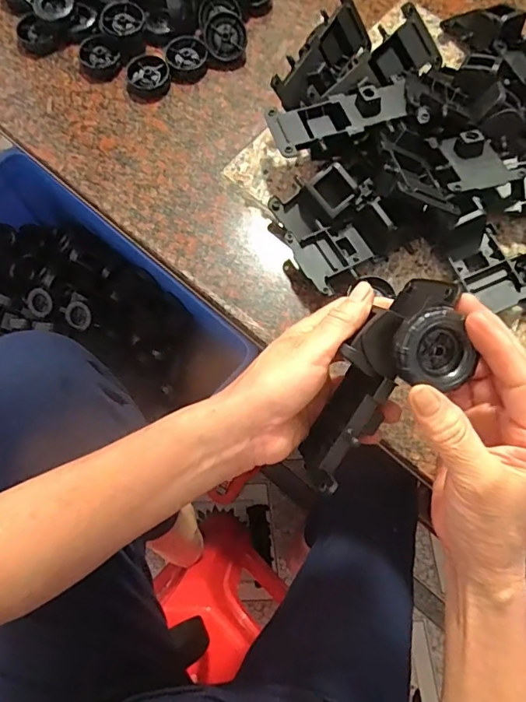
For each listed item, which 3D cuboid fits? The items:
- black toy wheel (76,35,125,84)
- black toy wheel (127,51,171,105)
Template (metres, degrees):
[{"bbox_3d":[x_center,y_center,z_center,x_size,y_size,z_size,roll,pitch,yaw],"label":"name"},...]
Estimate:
[{"bbox_3d":[-0.186,-0.336,0.565,0.051,0.021,0.050,0,72,0],"label":"black toy wheel"},{"bbox_3d":[-0.130,-0.311,0.557,0.050,0.018,0.060,-15,73,-5],"label":"black toy wheel"}]

